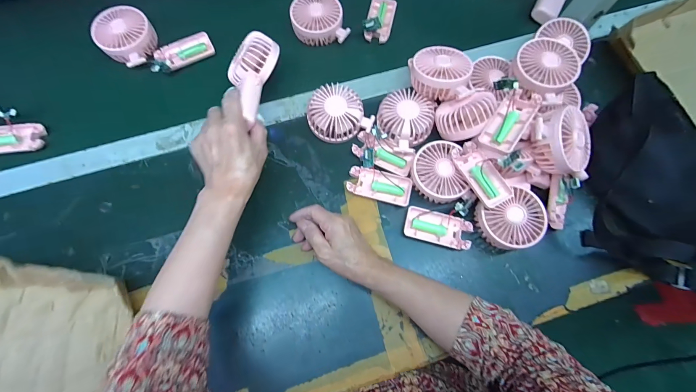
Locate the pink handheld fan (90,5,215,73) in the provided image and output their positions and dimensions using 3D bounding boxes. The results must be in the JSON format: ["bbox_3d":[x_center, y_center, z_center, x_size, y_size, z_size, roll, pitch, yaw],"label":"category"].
[{"bbox_3d":[-0.326,-0.252,0.501,0.179,0.030,0.099,10,73,-12],"label":"pink handheld fan"}]

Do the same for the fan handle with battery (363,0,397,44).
[{"bbox_3d":[0.058,-0.320,0.531,0.047,0.039,0.096,13,74,3],"label":"fan handle with battery"}]

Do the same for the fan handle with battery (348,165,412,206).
[{"bbox_3d":[0.047,-0.016,0.448,0.092,0.019,0.044,15,74,4],"label":"fan handle with battery"}]

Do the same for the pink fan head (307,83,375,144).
[{"bbox_3d":[-0.014,-0.125,0.464,0.095,0.048,0.078,-18,75,-6],"label":"pink fan head"}]

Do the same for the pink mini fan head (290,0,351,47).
[{"bbox_3d":[-0.049,-0.304,0.520,0.092,0.036,0.090,-6,74,-2],"label":"pink mini fan head"}]

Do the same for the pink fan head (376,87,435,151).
[{"bbox_3d":[0.090,-0.121,0.457,0.085,0.030,0.082,-30,76,-9],"label":"pink fan head"}]

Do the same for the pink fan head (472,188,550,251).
[{"bbox_3d":[0.223,0.035,0.418,0.085,0.046,0.072,-23,75,-7],"label":"pink fan head"}]

